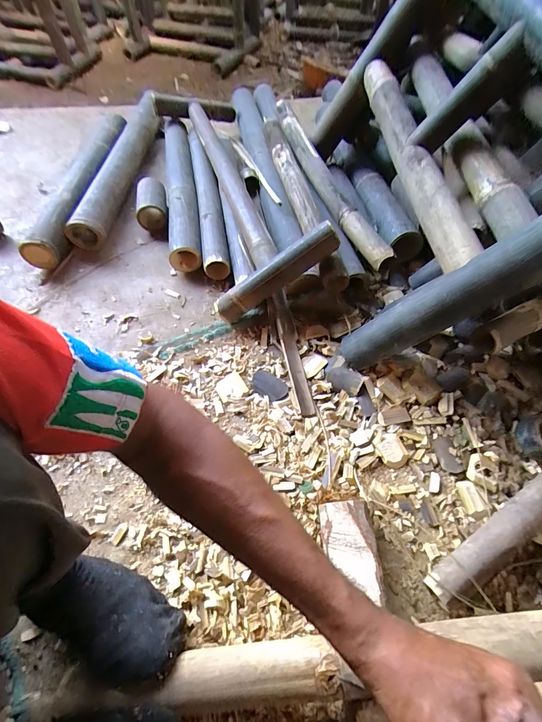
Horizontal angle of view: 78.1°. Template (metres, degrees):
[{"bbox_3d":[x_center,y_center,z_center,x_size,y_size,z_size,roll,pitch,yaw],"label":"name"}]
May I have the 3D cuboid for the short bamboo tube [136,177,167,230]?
[{"bbox_3d":[-0.310,-0.409,0.885,0.075,0.077,0.132,-5,58,-2],"label":"short bamboo tube"}]

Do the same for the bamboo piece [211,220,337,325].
[{"bbox_3d":[0.008,-0.164,0.649,0.266,0.054,0.048,-32,58,17],"label":"bamboo piece"}]

